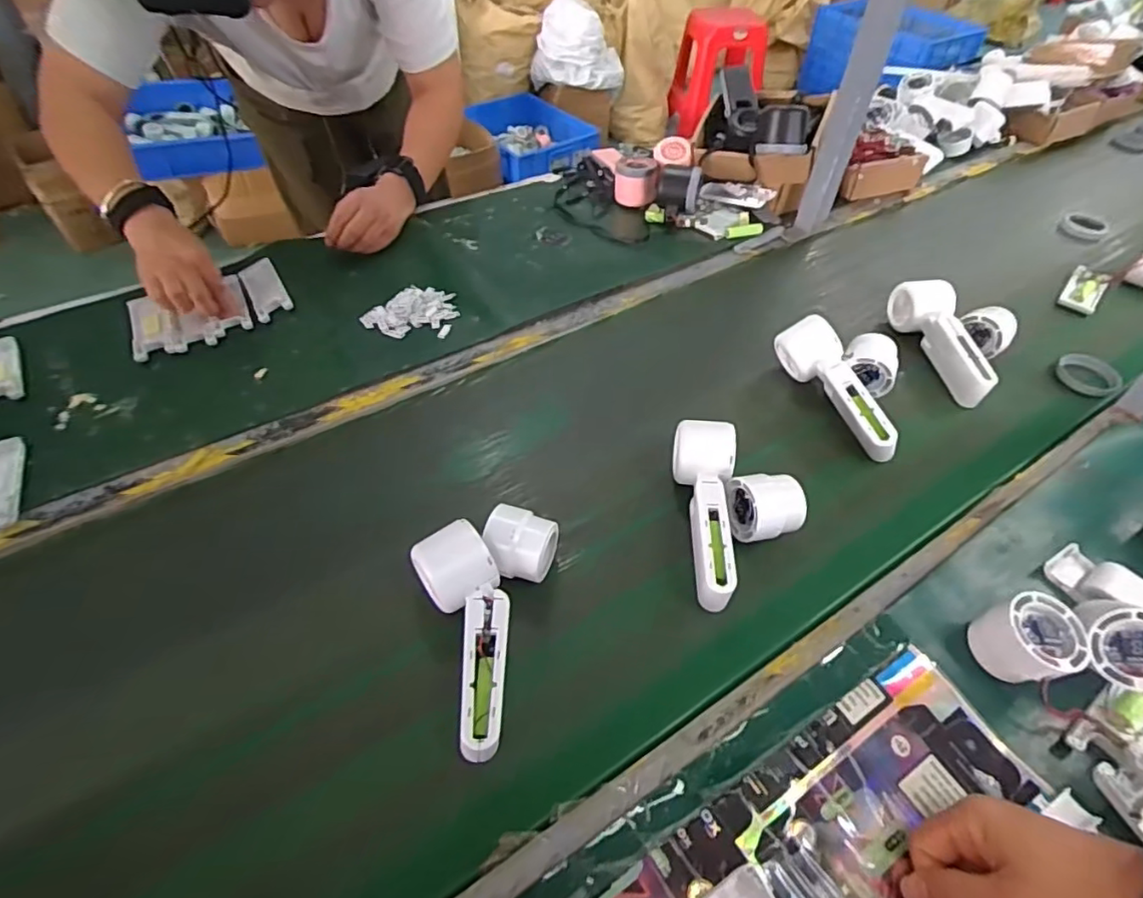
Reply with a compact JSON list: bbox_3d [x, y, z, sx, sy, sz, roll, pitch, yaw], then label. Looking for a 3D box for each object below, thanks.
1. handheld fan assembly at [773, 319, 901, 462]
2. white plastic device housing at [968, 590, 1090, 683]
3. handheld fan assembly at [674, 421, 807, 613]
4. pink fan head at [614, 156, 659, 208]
[{"bbox_3d":[0.297,-0.069,0.596,0.107,0.065,0.154,-16,51,-16],"label":"handheld fan assembly"},{"bbox_3d":[0.322,0.136,0.414,0.054,0.044,0.054,-20,52,-18],"label":"white plastic device housing"},{"bbox_3d":[0.142,0.052,0.498,0.093,0.060,0.157,-2,49,-3],"label":"handheld fan assembly"},{"bbox_3d":[0.094,-0.387,0.852,0.062,0.050,0.062,10,49,7],"label":"pink fan head"}]

